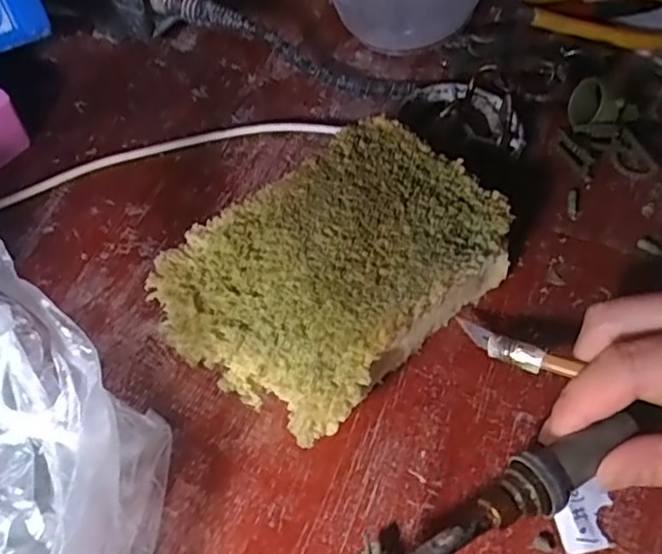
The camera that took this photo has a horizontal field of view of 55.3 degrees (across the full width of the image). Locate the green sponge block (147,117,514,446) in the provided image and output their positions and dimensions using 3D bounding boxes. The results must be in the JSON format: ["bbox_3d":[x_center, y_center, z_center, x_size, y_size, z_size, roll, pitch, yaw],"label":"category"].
[{"bbox_3d":[0.003,-0.001,0.273,0.093,0.045,0.136,40,64,19],"label":"green sponge block"}]

